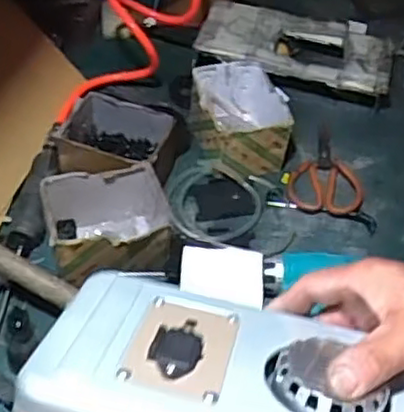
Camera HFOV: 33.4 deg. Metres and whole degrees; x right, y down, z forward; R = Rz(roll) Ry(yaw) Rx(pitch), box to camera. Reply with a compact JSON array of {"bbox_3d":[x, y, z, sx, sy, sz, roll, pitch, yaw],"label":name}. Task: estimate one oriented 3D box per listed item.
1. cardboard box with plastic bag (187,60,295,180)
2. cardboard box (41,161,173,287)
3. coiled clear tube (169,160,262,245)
[{"bbox_3d":[0.058,-0.118,0.967,0.141,0.097,0.142,-2,49,-7],"label":"cardboard box with plastic bag"},{"bbox_3d":[-0.115,0.026,0.822,0.139,0.095,0.113,-9,51,-13],"label":"cardboard box"},{"bbox_3d":[0.017,-0.004,0.907,0.124,0.034,0.123,3,49,-3],"label":"coiled clear tube"}]

